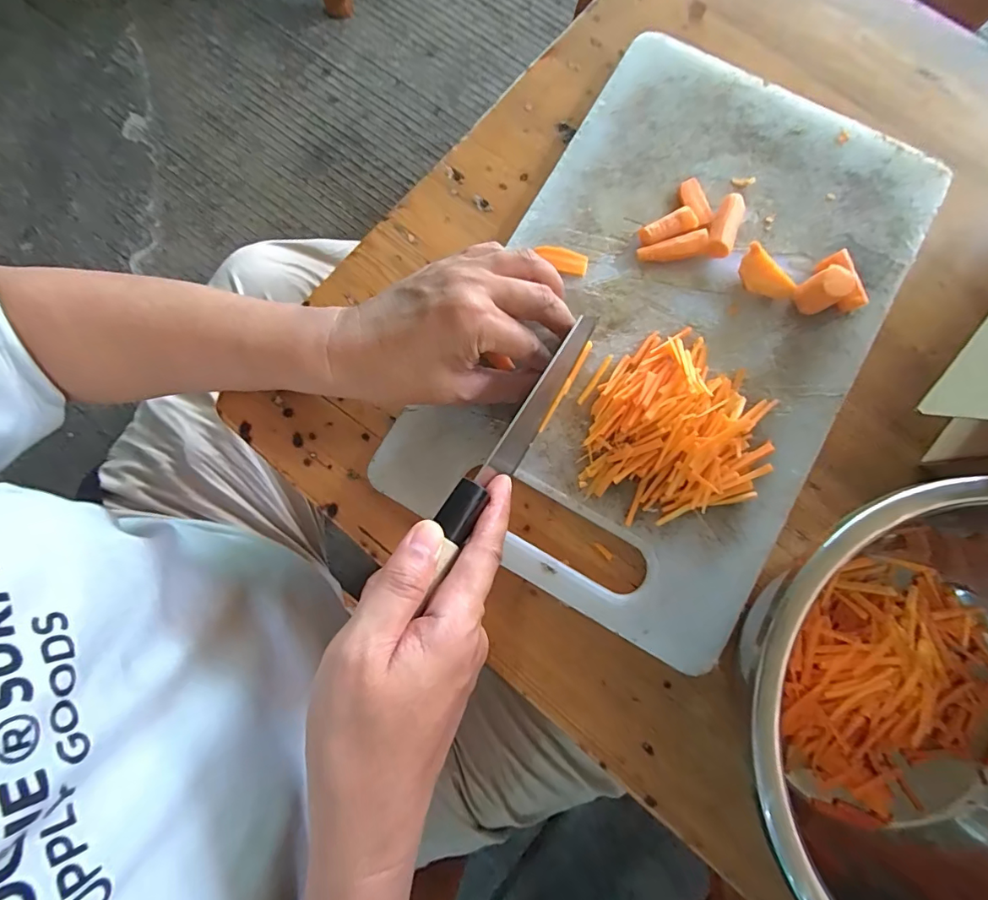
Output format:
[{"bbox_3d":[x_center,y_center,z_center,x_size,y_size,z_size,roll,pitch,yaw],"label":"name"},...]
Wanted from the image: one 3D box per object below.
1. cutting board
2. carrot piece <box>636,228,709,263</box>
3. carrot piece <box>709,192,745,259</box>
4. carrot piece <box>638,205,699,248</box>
[{"bbox_3d":[0.121,-0.090,0.318,0.243,0.025,0.399,30,81,6],"label":"cutting board"},{"bbox_3d":[0.122,-0.138,0.325,0.046,0.015,0.016,-10,79,-1],"label":"carrot piece"},{"bbox_3d":[0.158,-0.154,0.325,0.017,0.017,0.043,20,80,4],"label":"carrot piece"},{"bbox_3d":[0.120,-0.153,0.327,0.039,0.013,0.016,-21,80,-3],"label":"carrot piece"}]

